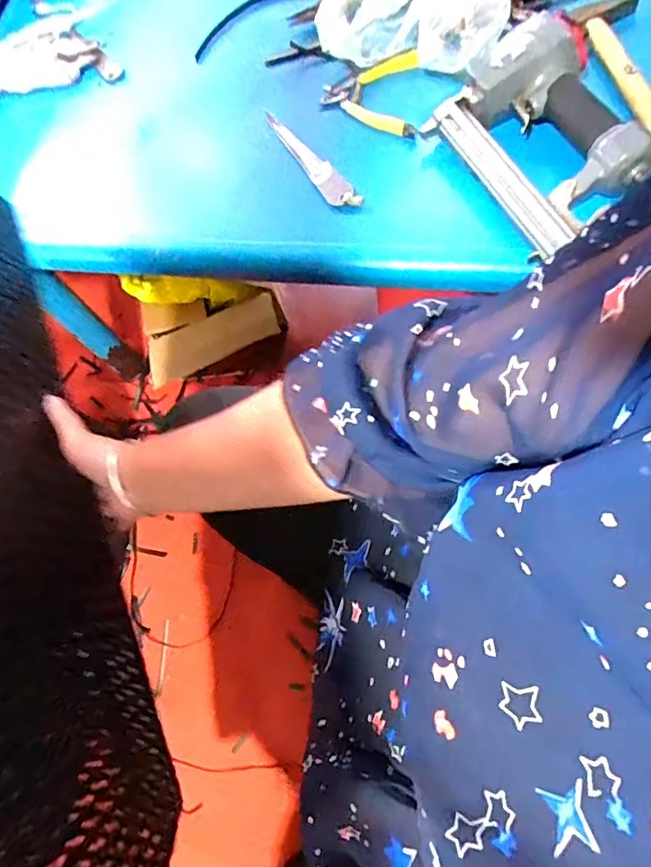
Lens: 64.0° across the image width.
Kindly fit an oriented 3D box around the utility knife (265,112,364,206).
[{"bbox_3d":[-0.018,-0.311,0.582,0.025,0.011,0.181,-29,67,-10],"label":"utility knife"}]

